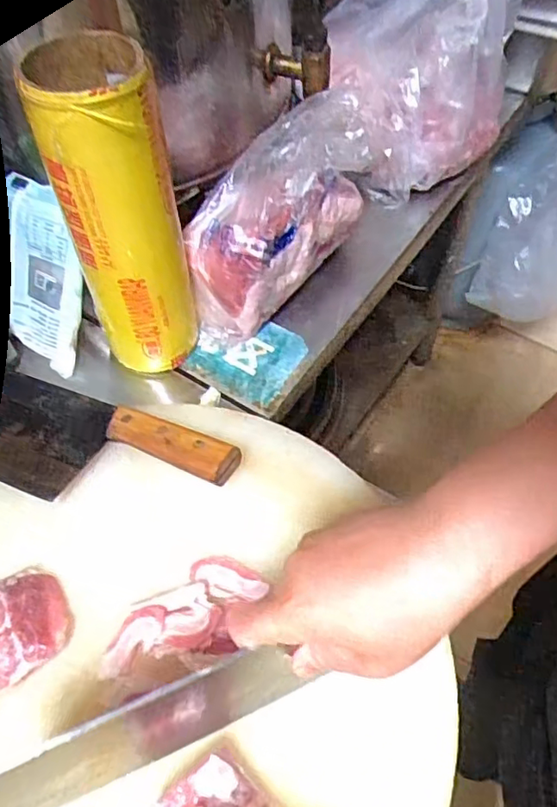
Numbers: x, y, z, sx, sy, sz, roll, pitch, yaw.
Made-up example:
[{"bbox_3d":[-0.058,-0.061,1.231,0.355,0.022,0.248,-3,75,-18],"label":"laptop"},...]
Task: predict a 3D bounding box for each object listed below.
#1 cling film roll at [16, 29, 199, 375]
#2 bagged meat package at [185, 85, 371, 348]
[{"bbox_3d":[-0.120,-0.139,0.482,0.085,0.263,0.085,-1,58,1],"label":"cling film roll"},{"bbox_3d":[-0.001,-0.175,0.571,0.090,0.142,0.216,29,63,18],"label":"bagged meat package"}]

